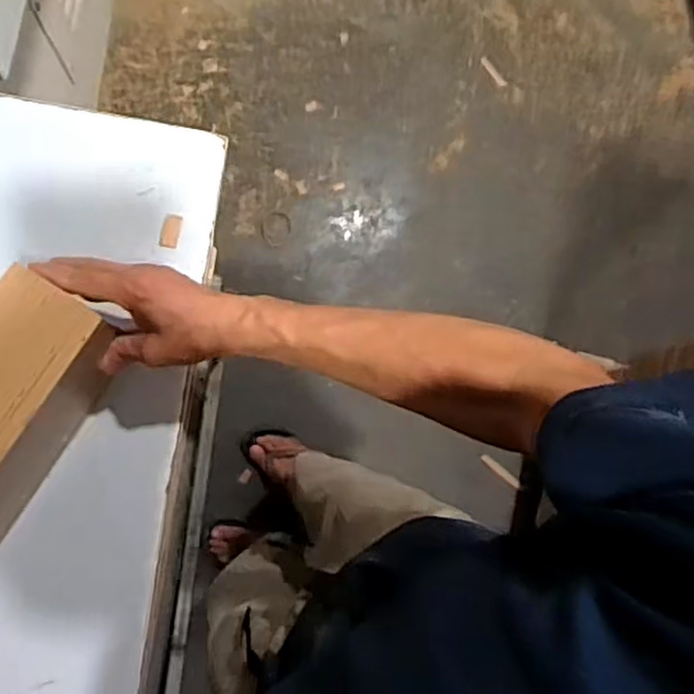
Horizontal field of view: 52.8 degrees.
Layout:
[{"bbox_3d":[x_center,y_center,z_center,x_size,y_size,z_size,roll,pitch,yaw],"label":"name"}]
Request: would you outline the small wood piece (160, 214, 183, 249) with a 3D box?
[{"bbox_3d":[-0.159,-0.105,0.632,0.016,0.004,0.032,13,82,-5],"label":"small wood piece"}]

